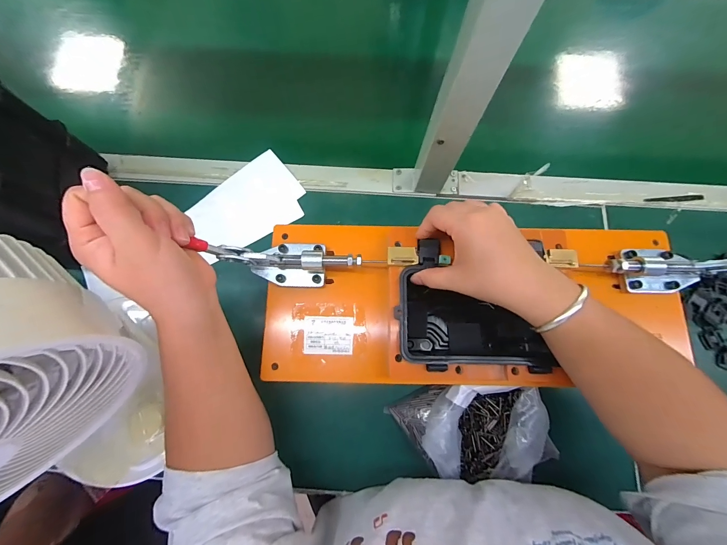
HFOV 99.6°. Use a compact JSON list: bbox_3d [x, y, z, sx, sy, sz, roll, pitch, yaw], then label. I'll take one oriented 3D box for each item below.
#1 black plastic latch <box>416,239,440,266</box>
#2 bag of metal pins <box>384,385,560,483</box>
[{"bbox_3d":[0.070,-0.022,0.327,0.024,0.008,0.026,-2,76,-1],"label":"black plastic latch"},{"bbox_3d":[0.124,0.183,0.359,0.169,0.064,0.100,2,76,0],"label":"bag of metal pins"}]

